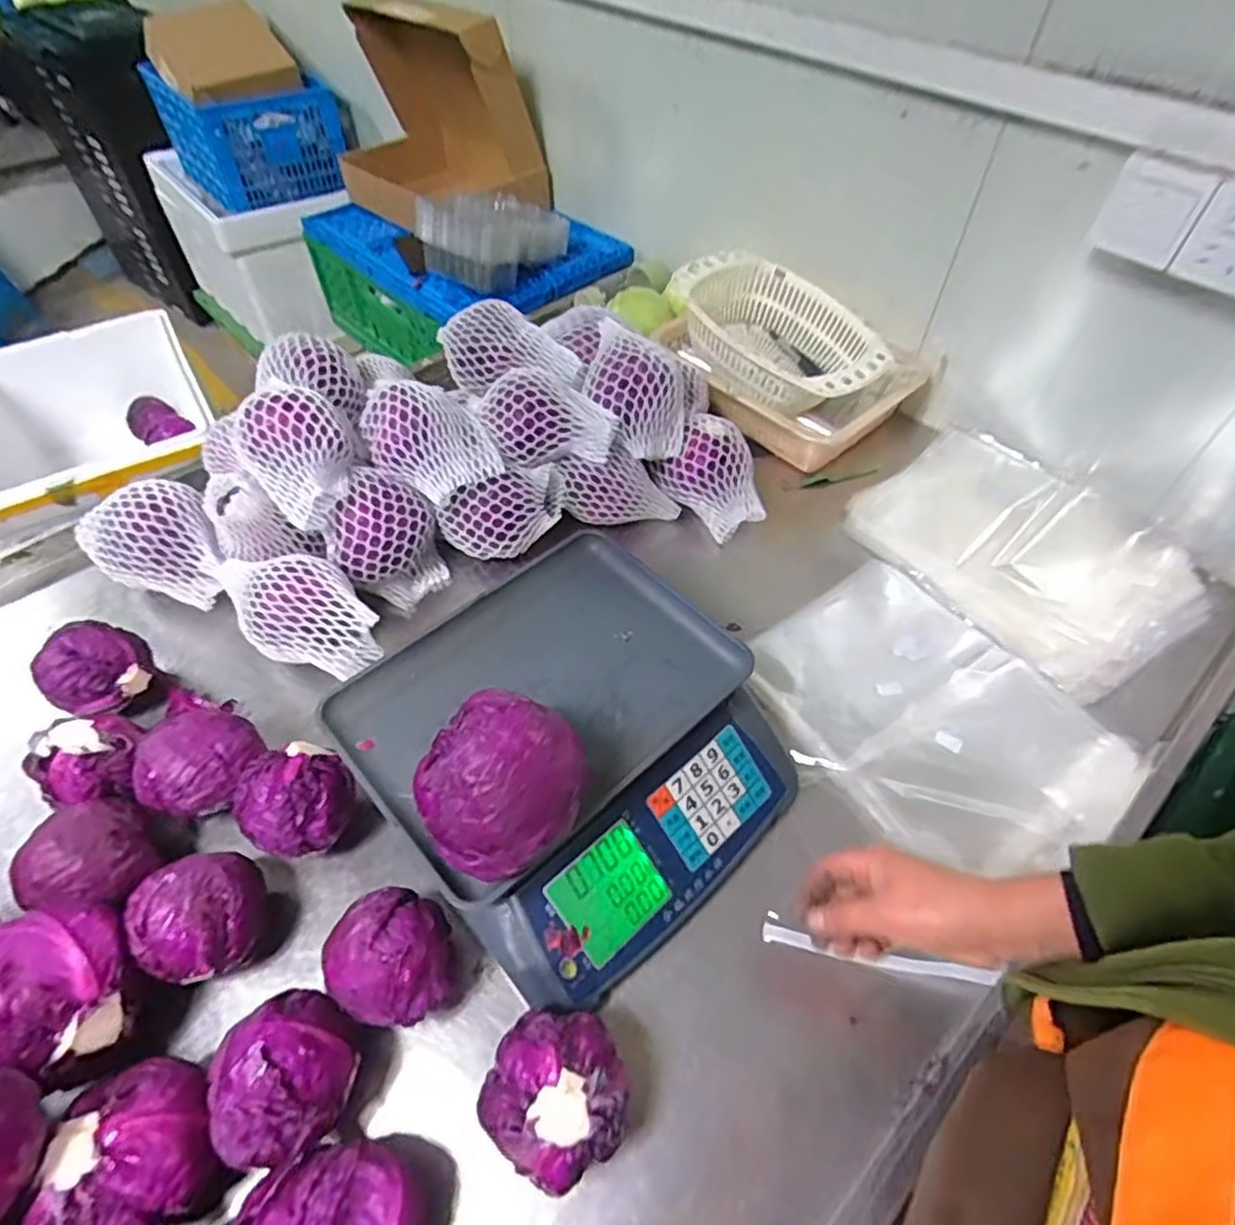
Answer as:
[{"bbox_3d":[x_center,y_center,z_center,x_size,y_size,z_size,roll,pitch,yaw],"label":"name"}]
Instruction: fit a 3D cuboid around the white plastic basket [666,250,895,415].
[{"bbox_3d":[0.226,-0.399,1.004,0.204,0.103,0.328,-37,61,-25],"label":"white plastic basket"}]

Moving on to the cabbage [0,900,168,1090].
[{"bbox_3d":[-0.426,0.283,0.518,0.117,0.108,0.122,11,53,8],"label":"cabbage"}]

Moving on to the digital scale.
[{"bbox_3d":[-0.038,0.123,0.646,0.325,0.136,0.329,-36,61,-25],"label":"digital scale"}]

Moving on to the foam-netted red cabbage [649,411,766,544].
[{"bbox_3d":[0.137,-0.182,0.914,0.142,0.095,0.112,35,60,24],"label":"foam-netted red cabbage"}]

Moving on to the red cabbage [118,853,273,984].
[{"bbox_3d":[-0.345,0.253,0.579,0.091,0.089,0.101,19,54,14],"label":"red cabbage"}]

